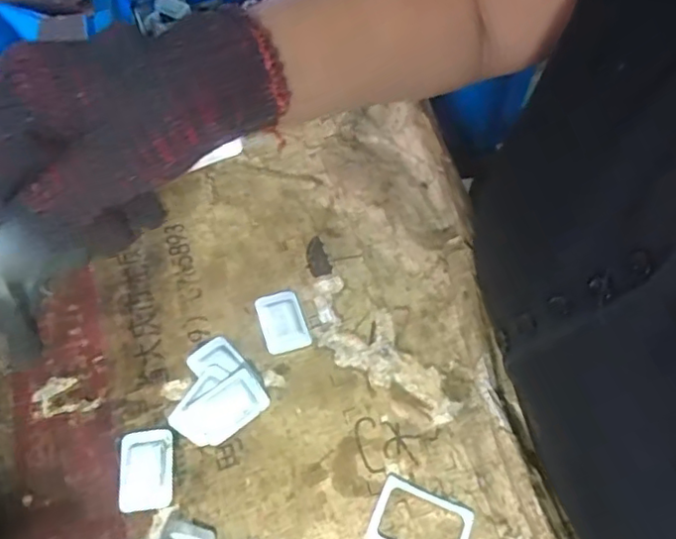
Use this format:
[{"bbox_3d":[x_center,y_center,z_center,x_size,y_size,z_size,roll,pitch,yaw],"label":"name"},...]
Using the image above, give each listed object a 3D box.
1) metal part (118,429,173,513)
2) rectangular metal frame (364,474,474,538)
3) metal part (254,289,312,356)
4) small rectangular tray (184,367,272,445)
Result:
[{"bbox_3d":[-0.101,0.104,0.314,0.028,0.004,0.041,-8,58,-6],"label":"metal part"},{"bbox_3d":[0.042,0.130,0.307,0.048,0.004,0.036,21,59,11],"label":"rectangular metal frame"},{"bbox_3d":[-0.034,0.031,0.368,0.026,0.004,0.040,-16,59,-11],"label":"metal part"},{"bbox_3d":[-0.061,0.075,0.333,0.042,0.009,0.026,-35,65,-21],"label":"small rectangular tray"}]

